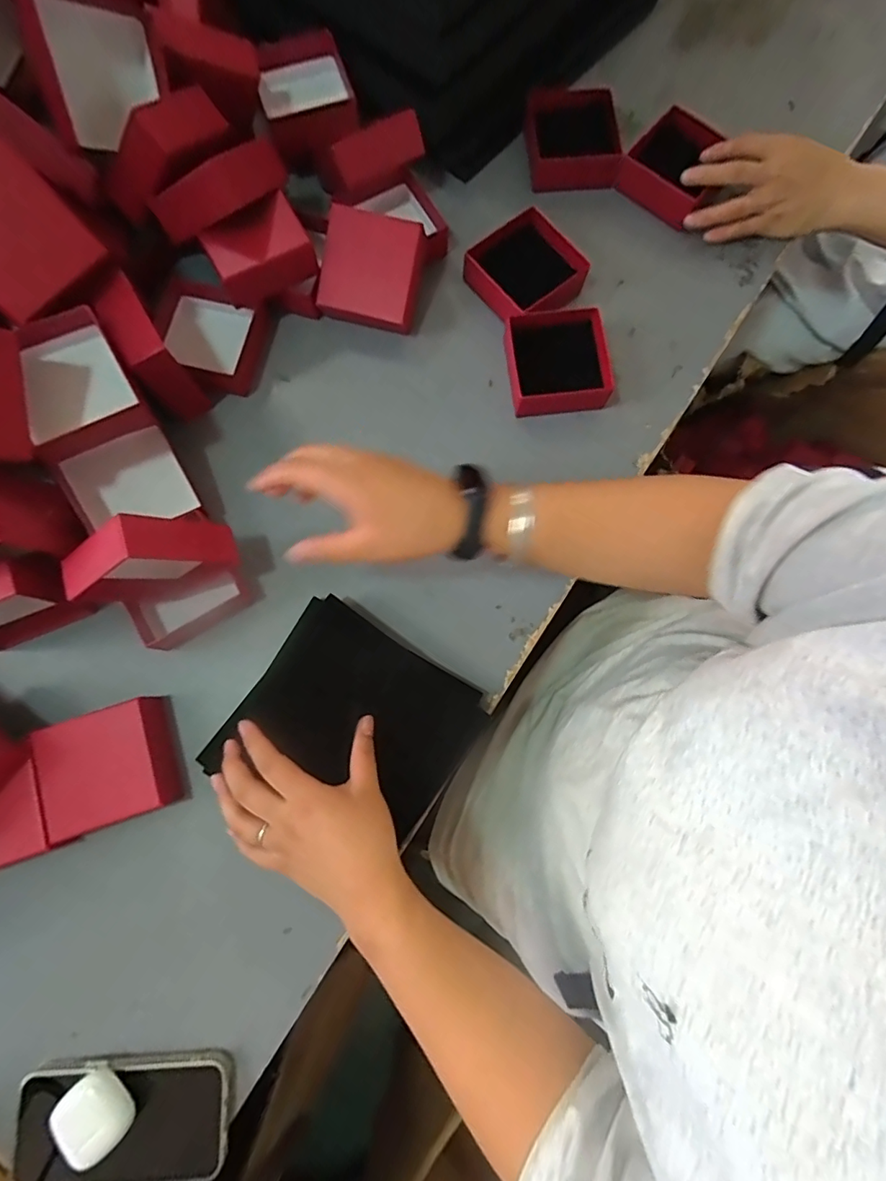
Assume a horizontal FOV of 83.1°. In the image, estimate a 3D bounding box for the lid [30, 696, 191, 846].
[{"bbox_3d":[-0.261,0.139,0.399,0.089,0.040,0.084,-19,80,-4],"label":"lid"}]

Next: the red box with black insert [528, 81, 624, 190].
[{"bbox_3d":[0.131,-0.457,0.508,0.090,0.044,0.078,1,79,-1],"label":"red box with black insert"}]

